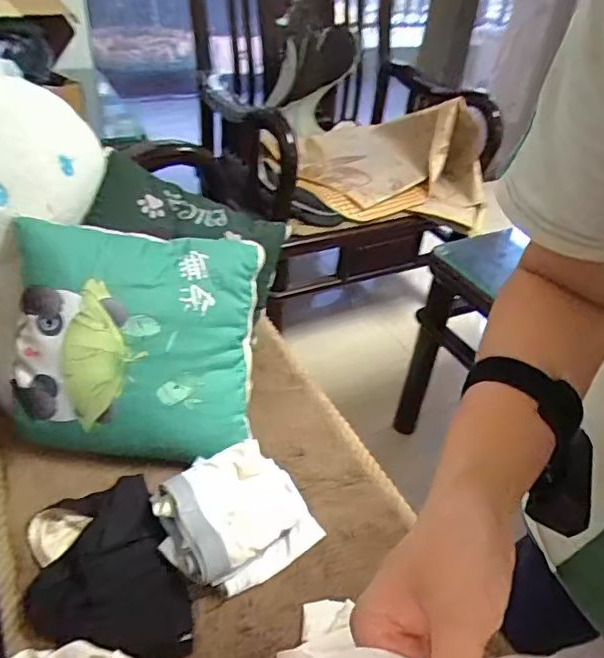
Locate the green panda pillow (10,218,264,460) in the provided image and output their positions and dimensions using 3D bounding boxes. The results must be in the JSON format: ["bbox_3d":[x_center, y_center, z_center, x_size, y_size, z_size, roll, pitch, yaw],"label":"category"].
[{"bbox_3d":[-0.231,0.014,0.793,0.330,0.073,0.320,5,81,-11],"label":"green panda pillow"}]

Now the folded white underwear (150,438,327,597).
[{"bbox_3d":[-0.085,0.231,0.716,0.186,0.061,0.172,-19,45,-28],"label":"folded white underwear"}]

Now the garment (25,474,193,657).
[{"bbox_3d":[-0.227,0.275,0.666,0.172,0.032,0.232,-5,40,-14],"label":"garment"}]

